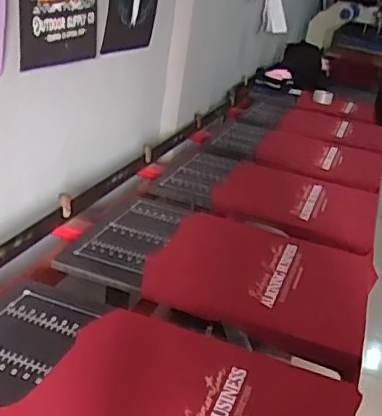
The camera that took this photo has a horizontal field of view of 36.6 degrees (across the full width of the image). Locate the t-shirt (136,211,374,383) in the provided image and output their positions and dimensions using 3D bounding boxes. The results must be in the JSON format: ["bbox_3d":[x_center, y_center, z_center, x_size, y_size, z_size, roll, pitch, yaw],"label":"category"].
[{"bbox_3d":[0.157,0.148,1.233,0.436,0.076,0.431,15,23,16],"label":"t-shirt"}]

